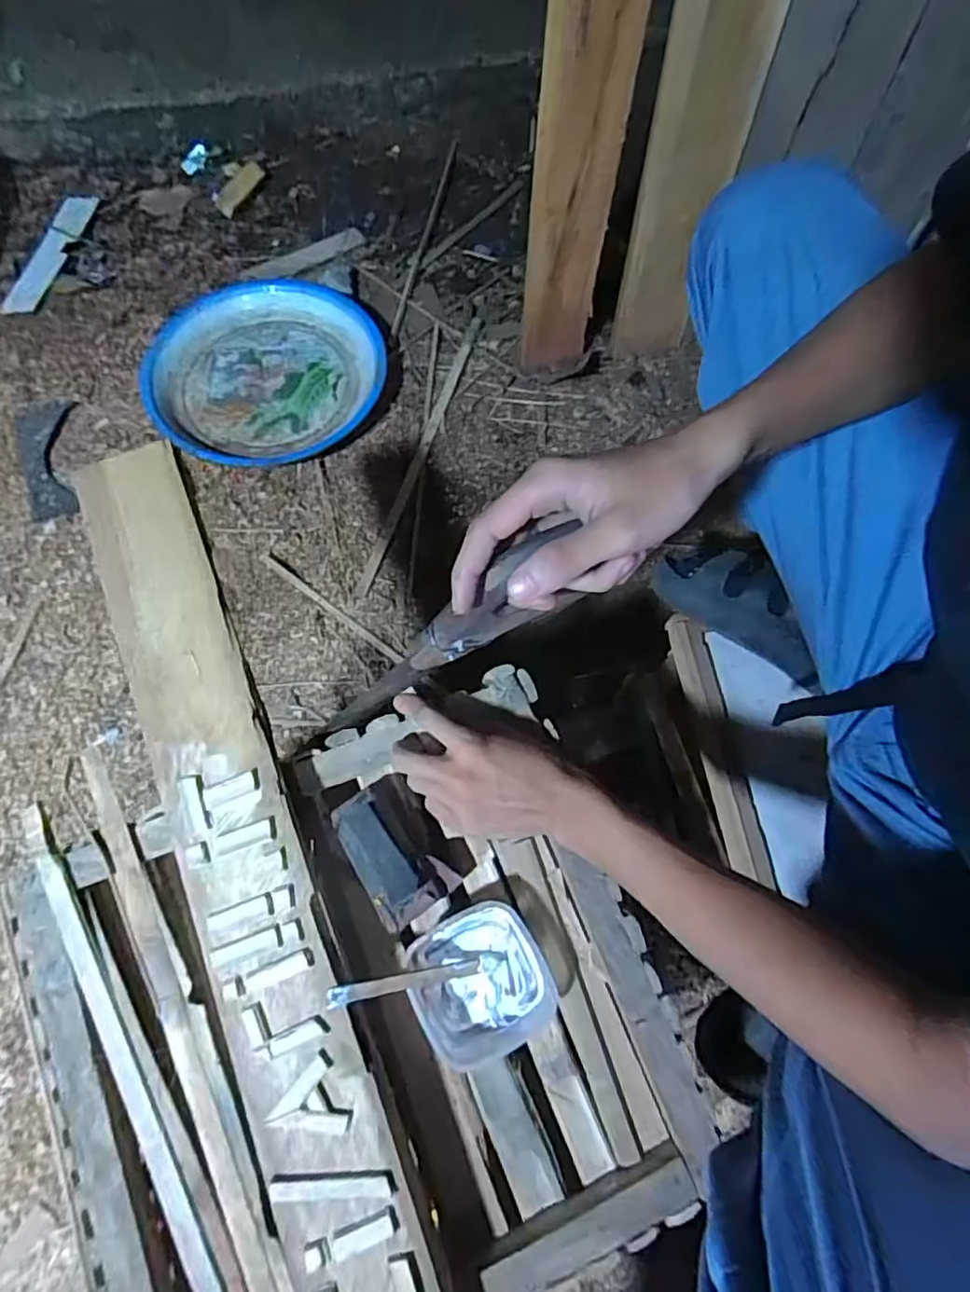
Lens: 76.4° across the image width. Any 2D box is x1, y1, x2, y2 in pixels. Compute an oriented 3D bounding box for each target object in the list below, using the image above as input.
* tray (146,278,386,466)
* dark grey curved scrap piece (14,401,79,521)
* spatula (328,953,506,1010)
[{"bbox_3d":[-0.370,-0.461,1.030,0.387,0.041,0.374,-6,72,-2],"label":"tray"},{"bbox_3d":[-0.698,-0.306,0.986,0.091,0.023,0.215,-20,74,-7],"label":"dark grey curved scrap piece"},{"bbox_3d":[-0.044,0.235,0.437,0.134,0.007,0.011,5,69,-31],"label":"spatula"}]

